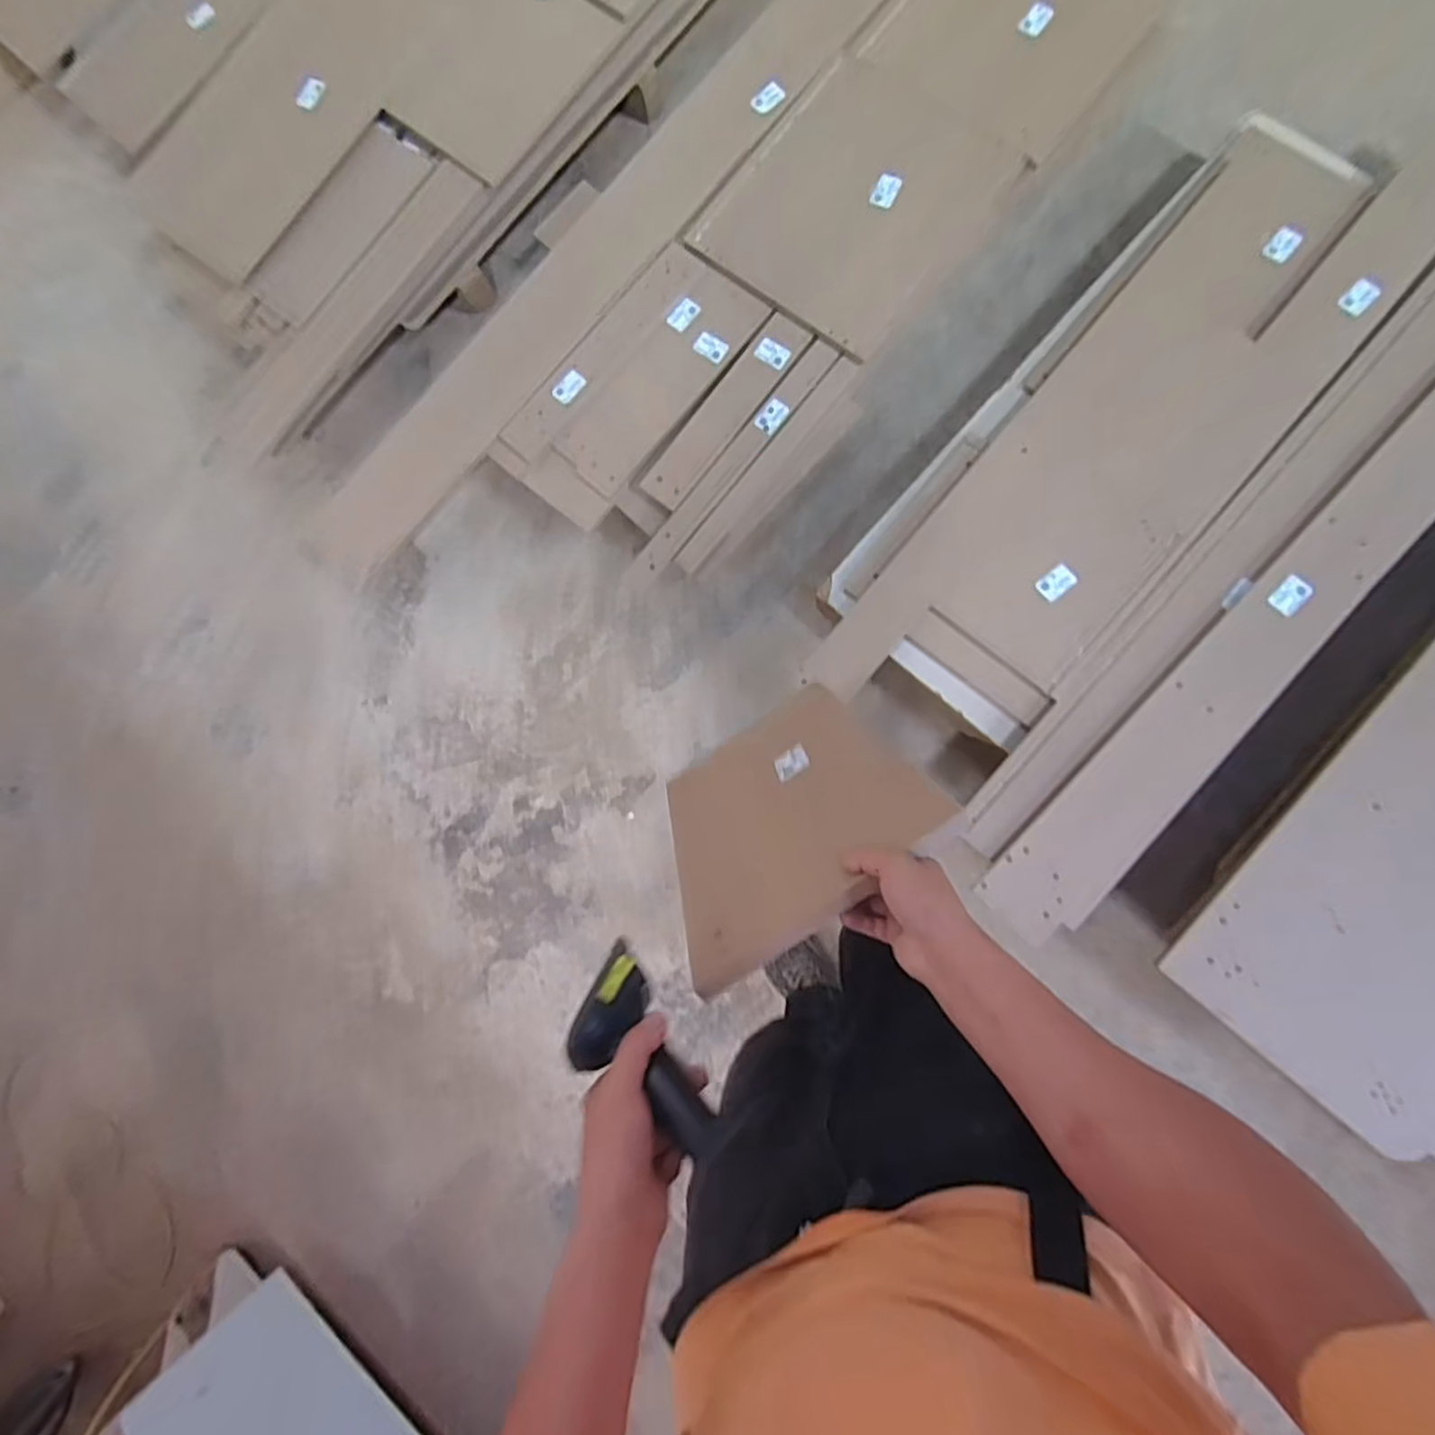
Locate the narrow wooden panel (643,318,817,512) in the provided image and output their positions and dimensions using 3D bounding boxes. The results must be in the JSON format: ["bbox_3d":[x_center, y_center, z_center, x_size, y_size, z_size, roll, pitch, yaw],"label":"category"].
[{"bbox_3d":[0.016,-0.581,1.302,0.089,0.024,0.411,39,89,9],"label":"narrow wooden panel"}]

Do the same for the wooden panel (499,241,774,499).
[{"bbox_3d":[-0.152,-0.658,1.324,0.240,0.026,0.500,40,89,9],"label":"wooden panel"}]

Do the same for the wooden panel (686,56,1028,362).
[{"bbox_3d":[0.259,-0.988,1.312,0.408,0.034,0.504,38,89,9],"label":"wooden panel"}]

